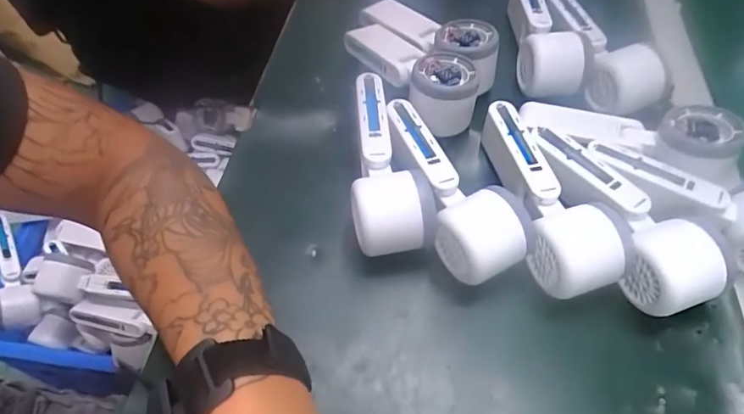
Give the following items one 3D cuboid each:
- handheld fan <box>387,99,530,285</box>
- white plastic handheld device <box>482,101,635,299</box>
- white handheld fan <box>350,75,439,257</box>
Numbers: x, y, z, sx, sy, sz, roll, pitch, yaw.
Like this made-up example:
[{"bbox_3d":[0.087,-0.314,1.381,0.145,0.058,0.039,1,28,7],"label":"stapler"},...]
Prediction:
[{"bbox_3d":[0.062,-0.020,0.383,0.060,0.049,0.155,-16,57,-13],"label":"handheld fan"},{"bbox_3d":[0.135,-0.010,0.375,0.064,0.047,0.160,-8,56,-7],"label":"white plastic handheld device"},{"bbox_3d":[0.011,-0.037,0.397,0.060,0.050,0.157,-3,55,-5],"label":"white handheld fan"}]

